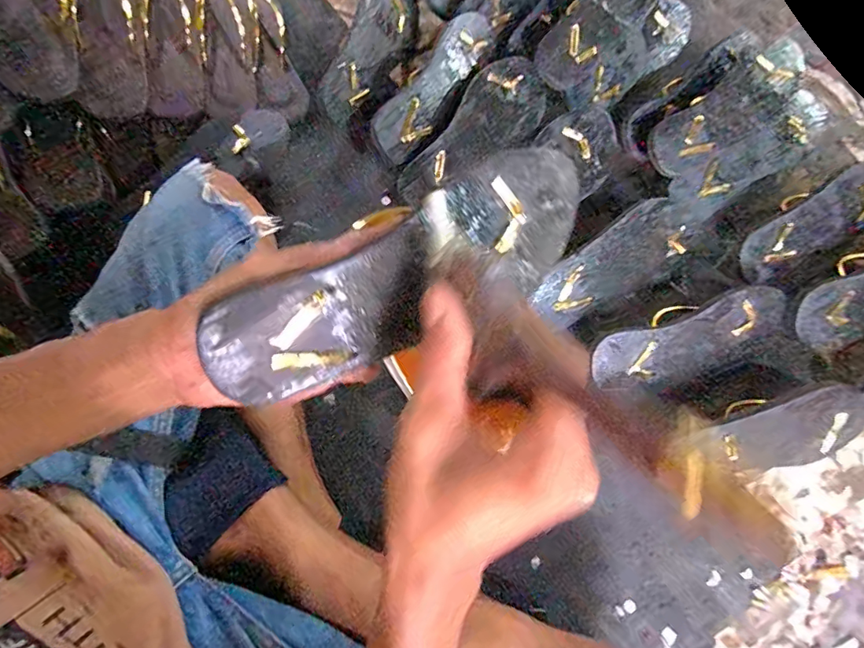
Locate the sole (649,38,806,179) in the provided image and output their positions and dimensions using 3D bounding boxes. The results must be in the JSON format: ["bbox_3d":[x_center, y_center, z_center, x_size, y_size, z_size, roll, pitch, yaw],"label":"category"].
[{"bbox_3d":[0.379,-0.271,0.635,0.225,0.020,0.075,-36,98,-1],"label":"sole"}]

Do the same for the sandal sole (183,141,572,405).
[{"bbox_3d":[-0.011,-0.030,0.289,0.238,0.084,0.014,-26,33,-14],"label":"sandal sole"}]

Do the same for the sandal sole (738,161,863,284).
[{"bbox_3d":[0.486,-0.125,0.624,0.228,0.019,0.078,-32,102,-6],"label":"sandal sole"}]

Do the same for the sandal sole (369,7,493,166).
[{"bbox_3d":[0.007,-0.327,0.660,0.067,0.029,0.259,33,77,6],"label":"sandal sole"}]

